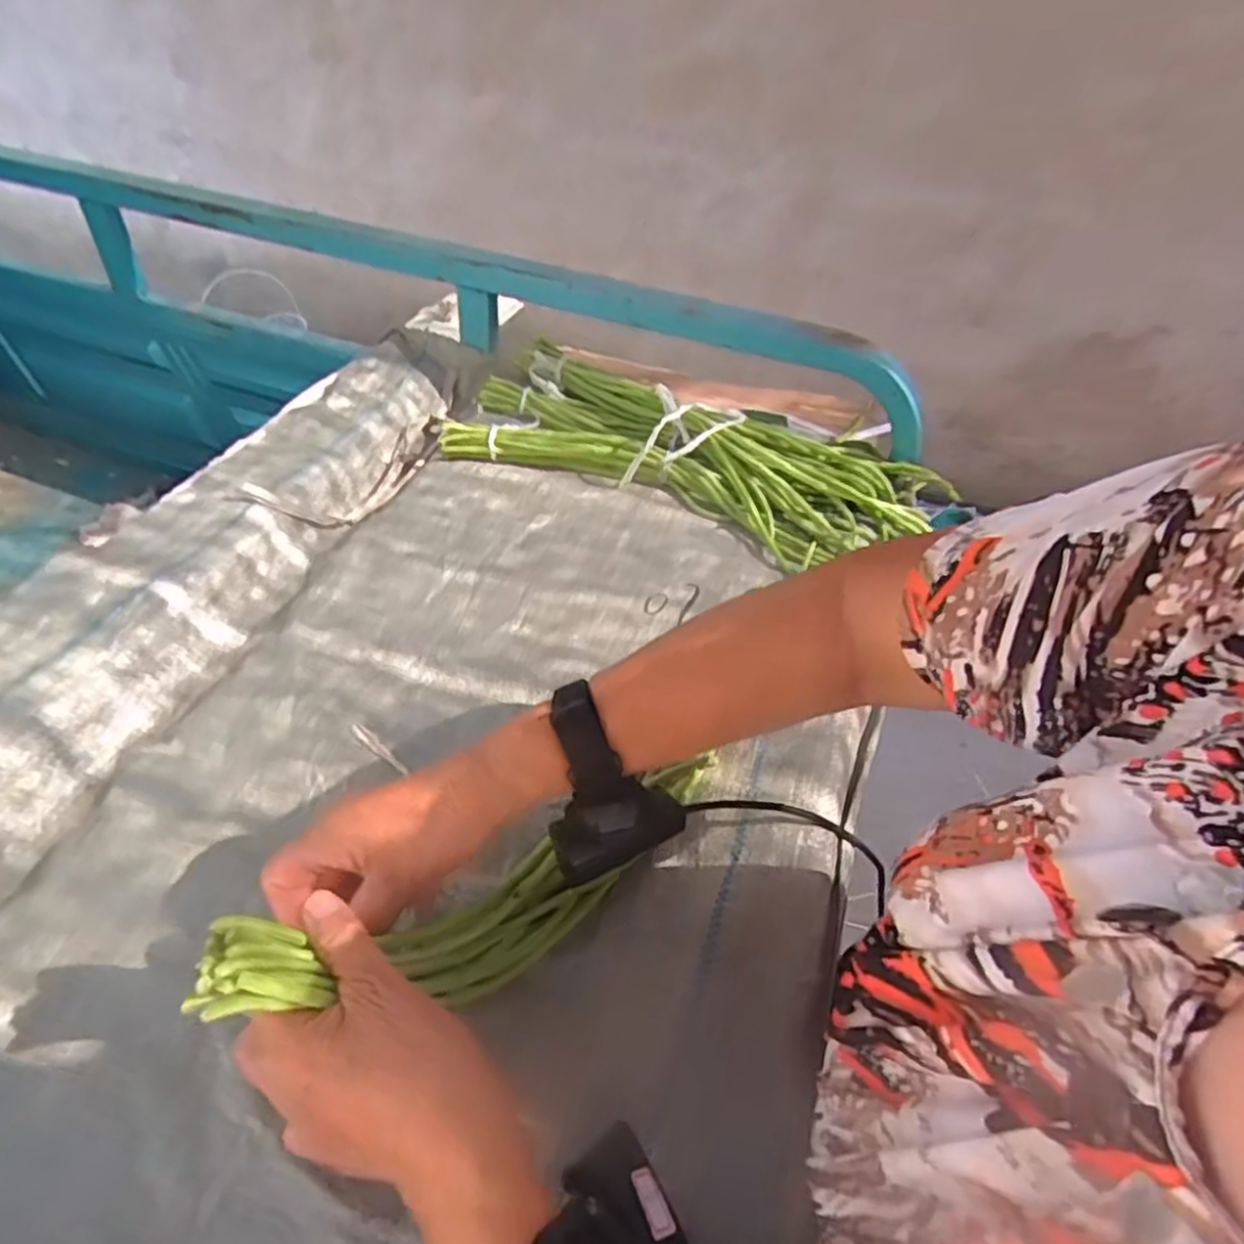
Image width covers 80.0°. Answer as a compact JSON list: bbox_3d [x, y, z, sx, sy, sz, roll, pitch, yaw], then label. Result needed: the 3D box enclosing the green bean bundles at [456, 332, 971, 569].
[{"bbox_3d":[0.072,-0.174,0.763,0.495,0.068,0.207,19,46,15],"label":"green bean bundles"}]

